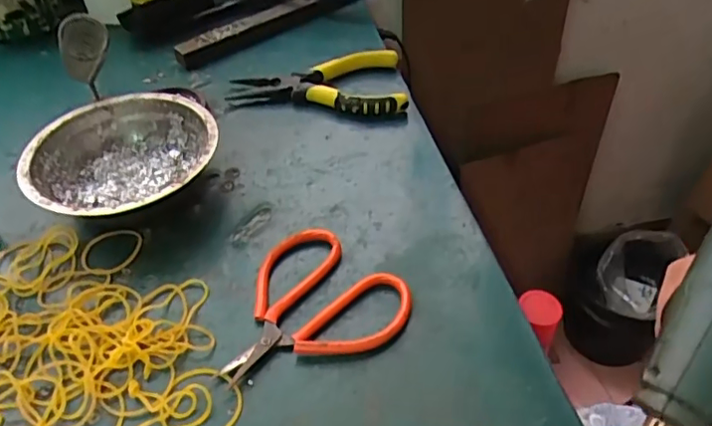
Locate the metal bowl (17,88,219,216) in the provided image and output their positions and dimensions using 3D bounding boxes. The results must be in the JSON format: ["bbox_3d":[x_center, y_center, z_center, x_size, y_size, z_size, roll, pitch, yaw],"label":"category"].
[{"bbox_3d":[-0.160,-0.032,0.392,0.122,0.043,0.122,0,44,0],"label":"metal bowl"}]

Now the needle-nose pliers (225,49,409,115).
[{"bbox_3d":[-0.033,-0.106,0.469,0.143,0.026,0.063,-5,45,-4],"label":"needle-nose pliers"}]

